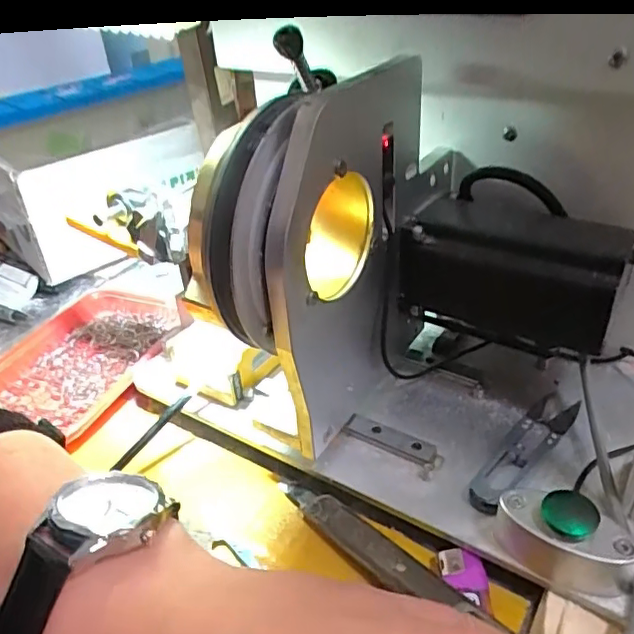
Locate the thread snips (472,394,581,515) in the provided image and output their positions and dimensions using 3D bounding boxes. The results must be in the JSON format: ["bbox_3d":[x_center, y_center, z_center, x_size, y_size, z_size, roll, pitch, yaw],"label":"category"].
[{"bbox_3d":[0.114,0.071,0.318,0.022,0.010,0.102,26,46,36],"label":"thread snips"}]

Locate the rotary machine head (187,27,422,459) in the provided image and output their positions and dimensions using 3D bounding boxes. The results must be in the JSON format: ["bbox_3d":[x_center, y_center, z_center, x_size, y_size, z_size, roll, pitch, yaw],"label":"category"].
[{"bbox_3d":[-0.003,-0.028,0.304,0.070,0.177,0.136,14,40,25],"label":"rotary machine head"}]

